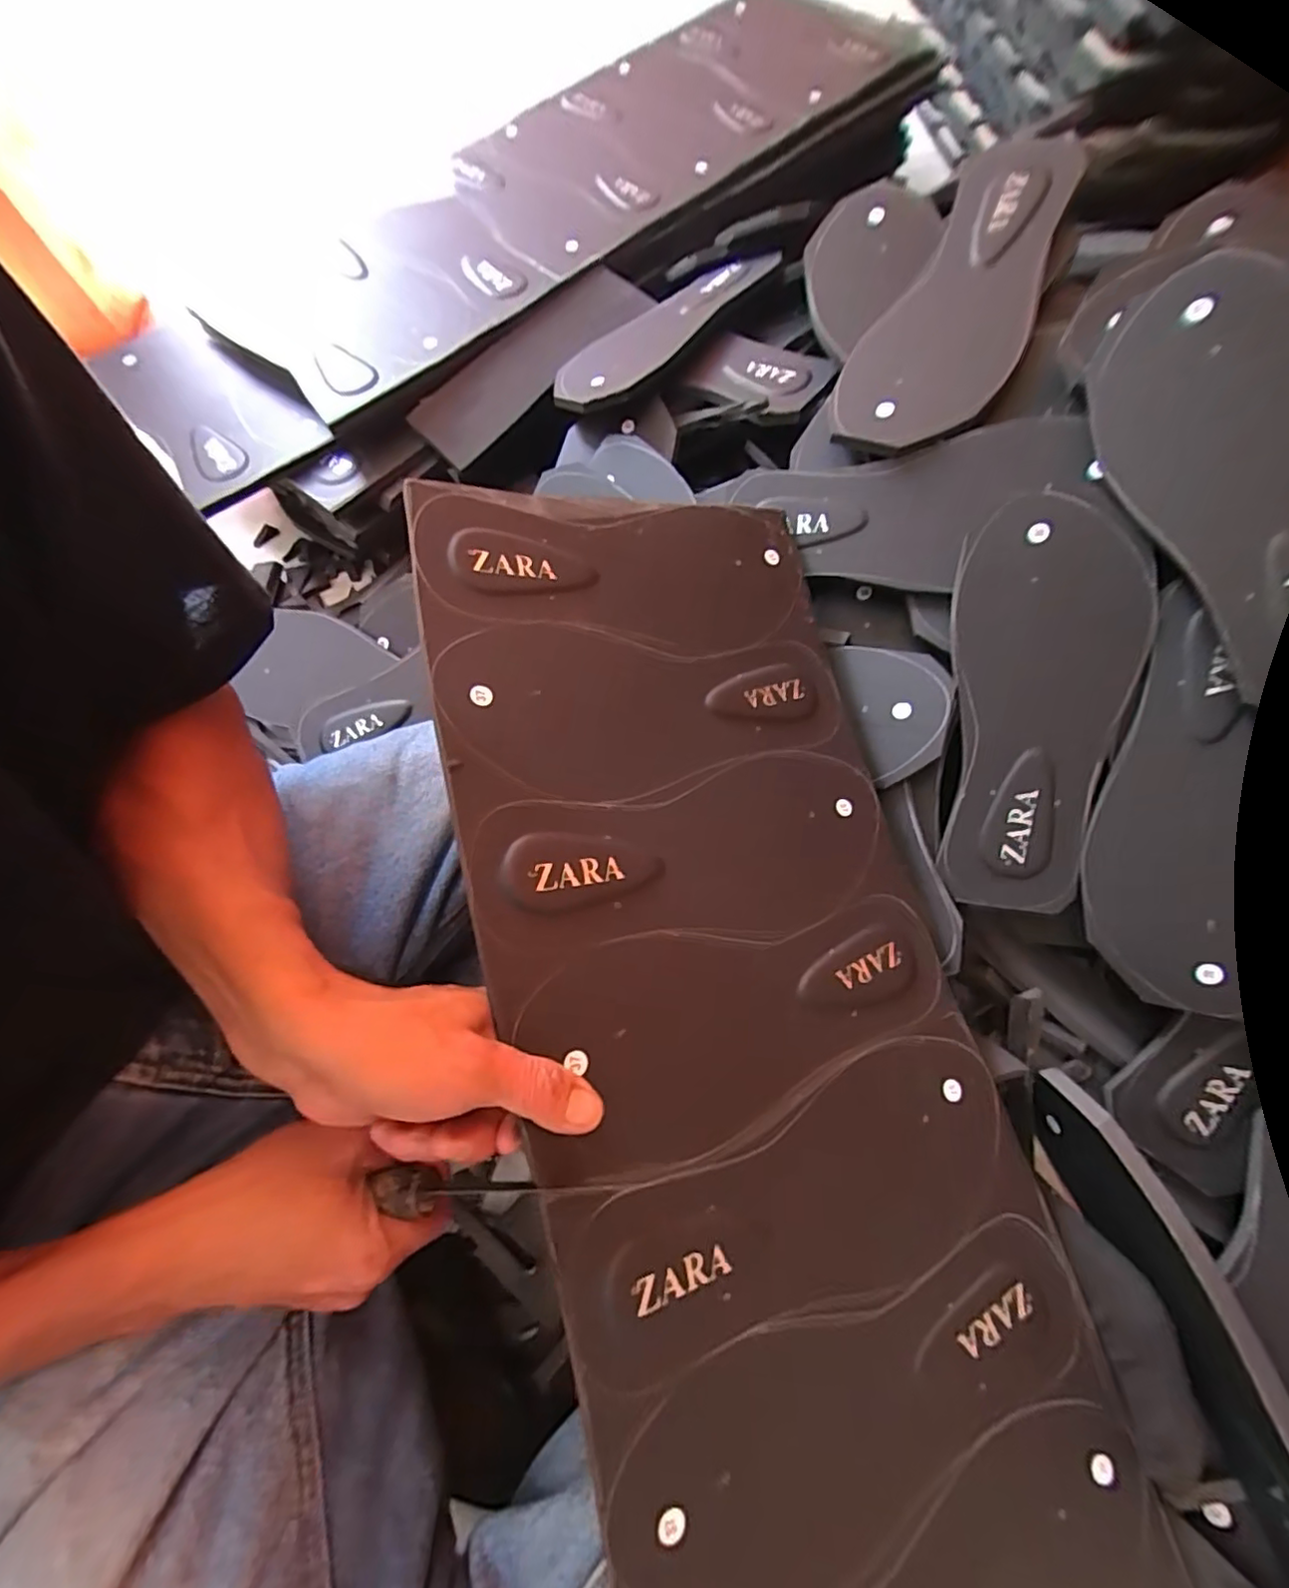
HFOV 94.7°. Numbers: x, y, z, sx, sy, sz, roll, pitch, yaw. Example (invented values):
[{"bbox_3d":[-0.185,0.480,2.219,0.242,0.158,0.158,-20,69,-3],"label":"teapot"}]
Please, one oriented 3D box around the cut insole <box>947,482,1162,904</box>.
[{"bbox_3d":[0.243,-0.051,0.363,0.094,0.012,0.242,4,94,24],"label":"cut insole"}]

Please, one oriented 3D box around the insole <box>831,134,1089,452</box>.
[{"bbox_3d":[0.210,-0.328,0.390,0.098,0.019,0.217,30,90,27],"label":"insole"}]

